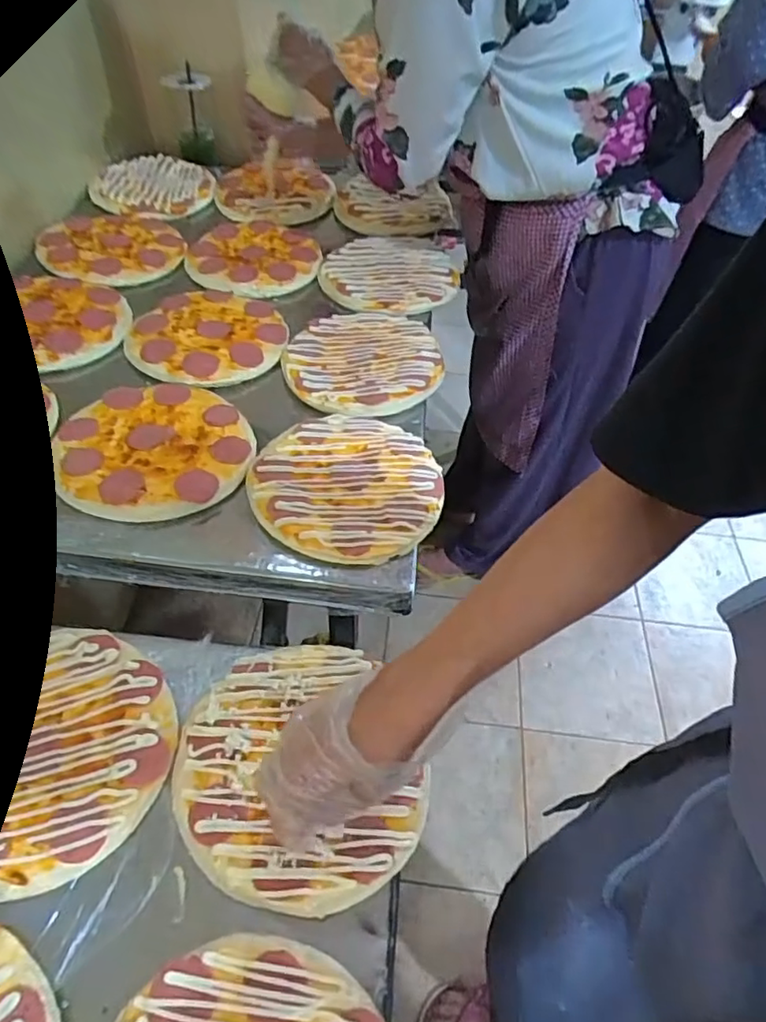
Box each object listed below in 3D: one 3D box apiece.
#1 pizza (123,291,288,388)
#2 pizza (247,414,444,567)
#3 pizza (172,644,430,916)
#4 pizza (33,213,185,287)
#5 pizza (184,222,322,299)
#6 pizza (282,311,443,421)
[{"bbox_3d":[-0.227,-0.228,0.771,0.195,0.034,0.197,-8,42,-15],"label":"pizza"},{"bbox_3d":[-0.037,-0.033,0.615,0.187,0.017,0.198,3,49,-2],"label":"pizza"},{"bbox_3d":[-0.071,0.206,0.473,0.180,0.019,0.199,-23,56,-16],"label":"pizza"},{"bbox_3d":[-0.414,-0.406,0.906,0.200,0.027,0.222,-12,43,-19],"label":"pizza"},{"bbox_3d":[-0.194,-0.391,0.906,0.188,0.019,0.208,10,52,6],"label":"pizza"},{"bbox_3d":[-0.026,-0.193,0.742,0.188,0.027,0.197,-9,42,-16],"label":"pizza"}]

